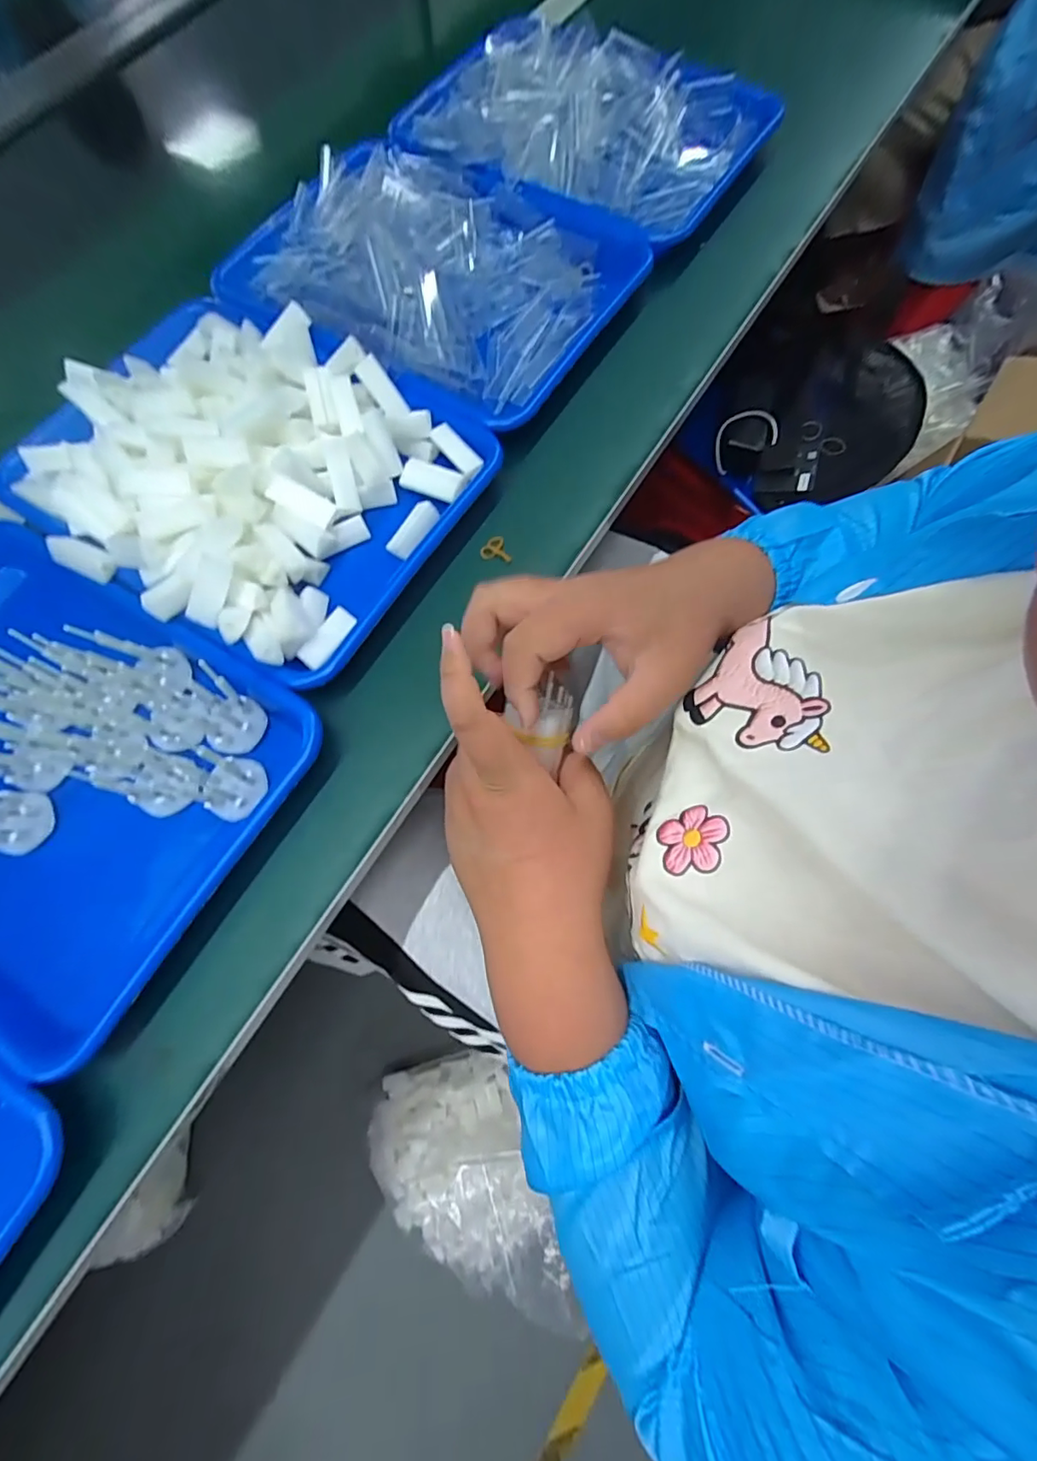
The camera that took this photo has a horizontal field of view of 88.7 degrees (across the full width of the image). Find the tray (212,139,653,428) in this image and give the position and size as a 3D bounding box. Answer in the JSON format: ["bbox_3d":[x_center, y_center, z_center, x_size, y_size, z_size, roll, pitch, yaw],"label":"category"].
[{"bbox_3d":[-0.073,-0.396,0.452,0.324,0.039,0.246,25,75,10],"label":"tray"}]

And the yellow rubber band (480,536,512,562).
[{"bbox_3d":[-0.019,-0.136,0.403,0.020,0.004,0.024,-20,73,-4],"label":"yellow rubber band"}]

